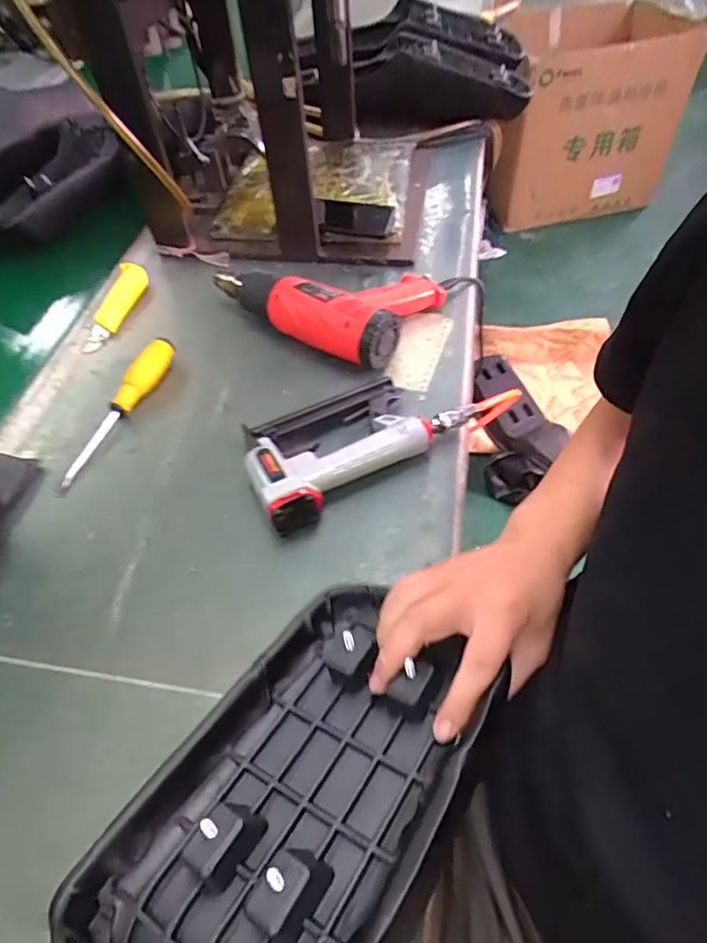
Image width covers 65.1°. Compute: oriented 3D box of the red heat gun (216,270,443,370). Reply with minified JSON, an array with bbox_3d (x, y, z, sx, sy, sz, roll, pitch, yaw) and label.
[{"bbox_3d":[-0.027,-0.240,0.722,0.290,0.080,0.180,28,59,21],"label":"red heat gun"}]

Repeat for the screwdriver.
[{"bbox_3d":[-0.272,-0.075,0.642,0.032,0.027,0.230,15,55,13],"label":"screwdriver"}]

